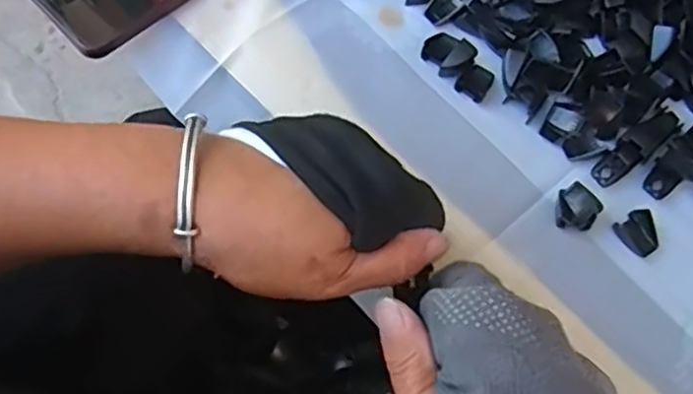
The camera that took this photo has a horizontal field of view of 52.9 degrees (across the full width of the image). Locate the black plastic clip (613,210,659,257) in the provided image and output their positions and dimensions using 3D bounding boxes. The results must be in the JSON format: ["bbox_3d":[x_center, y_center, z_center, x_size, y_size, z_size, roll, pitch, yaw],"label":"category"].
[{"bbox_3d":[0.158,0.019,0.375,0.020,0.006,0.023,-29,72,-13],"label":"black plastic clip"}]

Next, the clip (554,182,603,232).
[{"bbox_3d":[0.124,0.005,0.372,0.019,0.018,0.023,12,68,3],"label":"clip"}]

